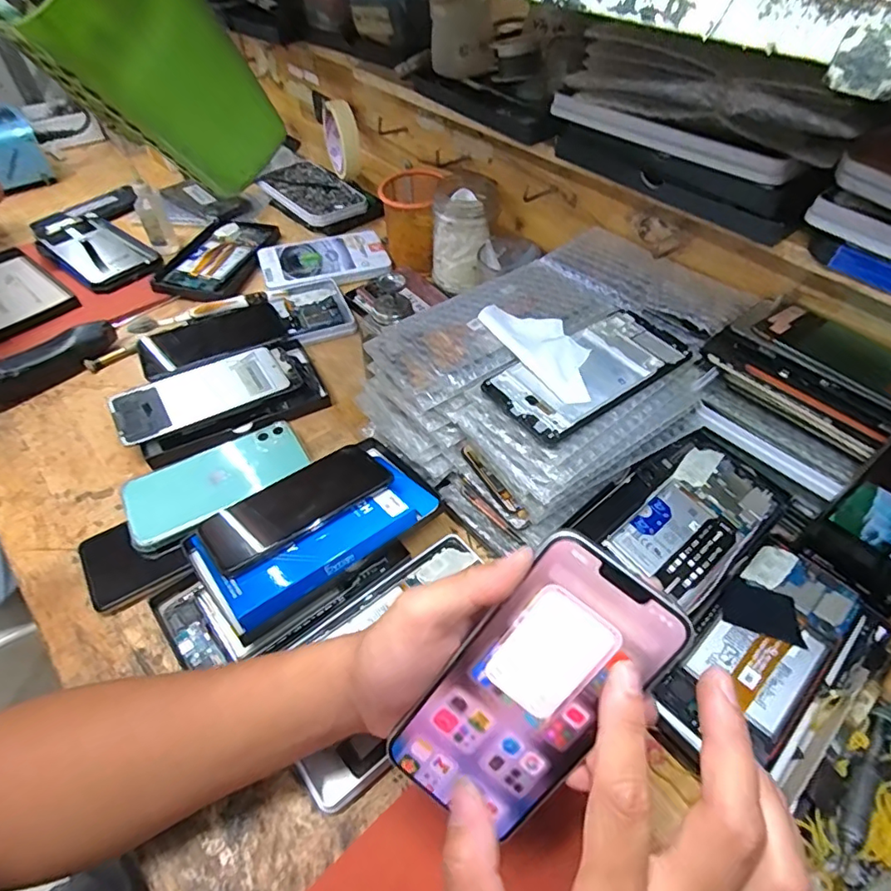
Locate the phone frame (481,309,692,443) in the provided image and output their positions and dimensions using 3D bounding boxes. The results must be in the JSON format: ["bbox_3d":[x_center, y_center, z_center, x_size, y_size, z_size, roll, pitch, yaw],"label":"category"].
[{"bbox_3d":[0.107,-0.056,0.393,0.152,0.008,0.070,-30,58,-22],"label":"phone frame"}]

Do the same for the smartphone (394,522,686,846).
[{"bbox_3d":[0.042,0.121,0.260,0.074,0.004,0.154,36,103,7],"label":"smartphone"}]

